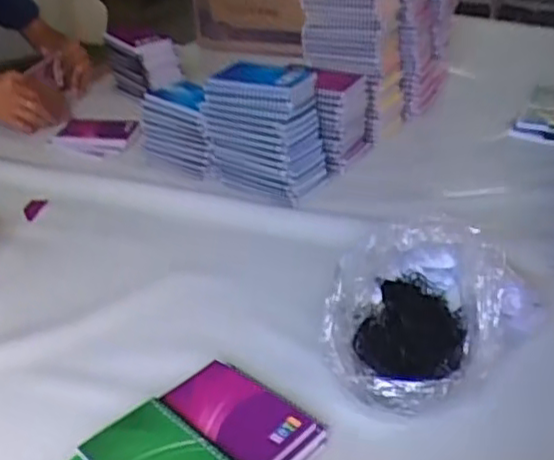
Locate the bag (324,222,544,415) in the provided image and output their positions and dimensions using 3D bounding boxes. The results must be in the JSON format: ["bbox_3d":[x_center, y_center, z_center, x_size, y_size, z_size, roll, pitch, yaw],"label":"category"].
[{"bbox_3d":[0.139,0.064,0.648,0.193,0.114,0.179,11,33,19],"label":"bag"}]

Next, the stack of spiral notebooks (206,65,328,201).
[{"bbox_3d":[-0.018,-0.152,1.000,0.161,0.169,0.104,21,37,33],"label":"stack of spiral notebooks"}]

